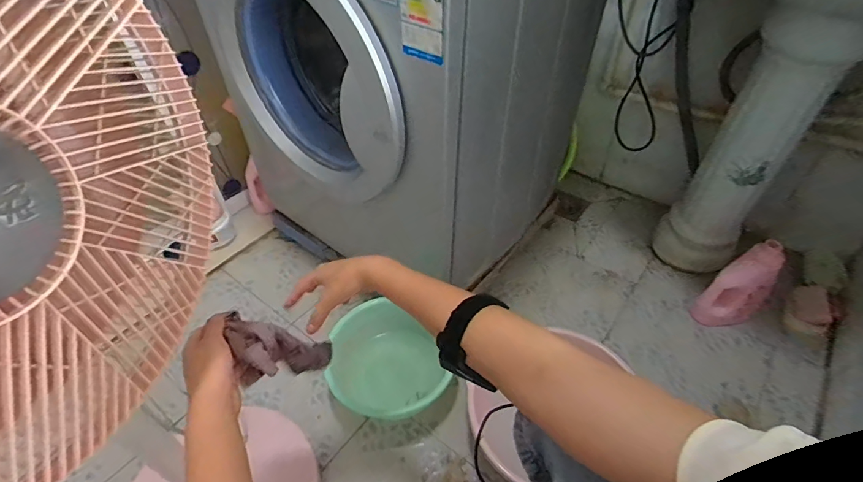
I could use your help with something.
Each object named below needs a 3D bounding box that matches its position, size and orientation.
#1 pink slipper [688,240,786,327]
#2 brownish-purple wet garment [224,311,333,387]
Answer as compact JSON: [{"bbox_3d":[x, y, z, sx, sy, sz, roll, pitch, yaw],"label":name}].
[{"bbox_3d":[0.666,0.094,0.945,0.119,0.231,0.048,21,33,2],"label":"pink slipper"},{"bbox_3d":[-0.181,0.146,0.562,0.054,0.187,0.064,18,78,20],"label":"brownish-purple wet garment"}]

